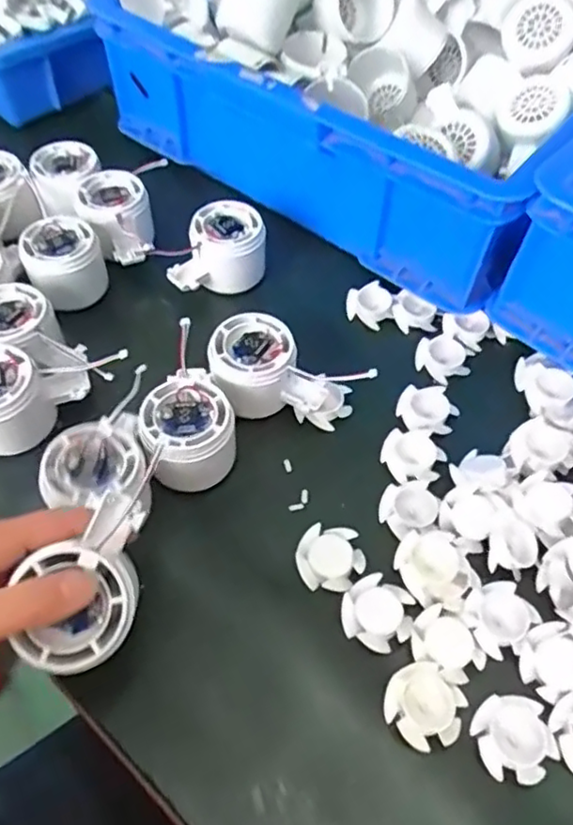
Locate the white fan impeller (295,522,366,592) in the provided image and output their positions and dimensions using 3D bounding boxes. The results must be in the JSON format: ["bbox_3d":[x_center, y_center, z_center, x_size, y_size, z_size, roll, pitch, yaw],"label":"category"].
[{"bbox_3d":[0.026,0.089,0.378,0.040,0.011,0.039,9,56,5],"label":"white fan impeller"}]

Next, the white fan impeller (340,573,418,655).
[{"bbox_3d":[0.052,0.116,0.360,0.039,0.014,0.038,0,56,-1],"label":"white fan impeller"}]

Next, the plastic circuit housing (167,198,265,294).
[{"bbox_3d":[-0.056,-0.125,0.503,0.080,0.055,0.059,-14,57,-10],"label":"plastic circuit housing"}]

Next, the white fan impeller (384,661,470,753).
[{"bbox_3d":[0.073,0.156,0.331,0.040,0.014,0.038,0,56,-1],"label":"white fan impeller"}]

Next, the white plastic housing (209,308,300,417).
[{"bbox_3d":[-0.023,-0.029,0.435,0.058,0.053,0.058,-15,57,-11],"label":"white plastic housing"}]

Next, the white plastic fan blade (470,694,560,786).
[{"bbox_3d":[0.117,0.168,0.322,0.036,0.011,0.040,-12,57,-9],"label":"white plastic fan blade"}]

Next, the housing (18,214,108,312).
[{"bbox_3d":[-0.170,-0.110,0.491,0.058,0.062,0.063,-22,59,-15],"label":"housing"}]

